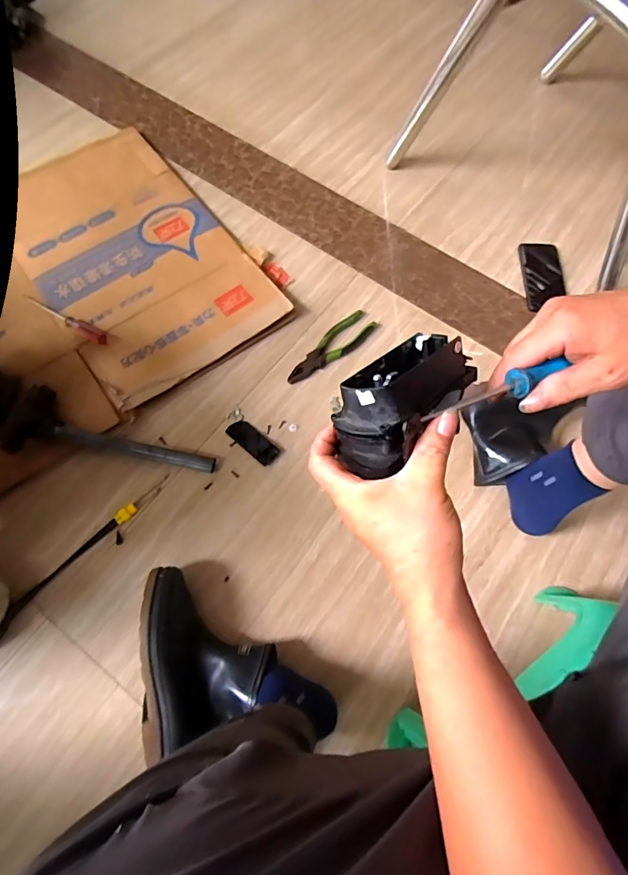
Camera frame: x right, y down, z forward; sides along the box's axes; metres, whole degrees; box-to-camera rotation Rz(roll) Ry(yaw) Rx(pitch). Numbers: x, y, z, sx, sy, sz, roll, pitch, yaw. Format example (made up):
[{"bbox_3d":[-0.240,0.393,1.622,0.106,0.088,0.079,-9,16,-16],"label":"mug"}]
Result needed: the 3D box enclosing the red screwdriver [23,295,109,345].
[{"bbox_3d":[-0.456,-0.217,0.806,0.190,0.018,0.030,27,70,7],"label":"red screwdriver"}]

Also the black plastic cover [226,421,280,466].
[{"bbox_3d":[-0.104,0.004,0.750,0.096,0.023,0.040,40,72,12],"label":"black plastic cover"}]

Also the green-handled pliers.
[{"bbox_3d":[0.031,-0.166,0.819,0.201,0.019,0.055,-38,75,-16],"label":"green-handled pliers"}]

